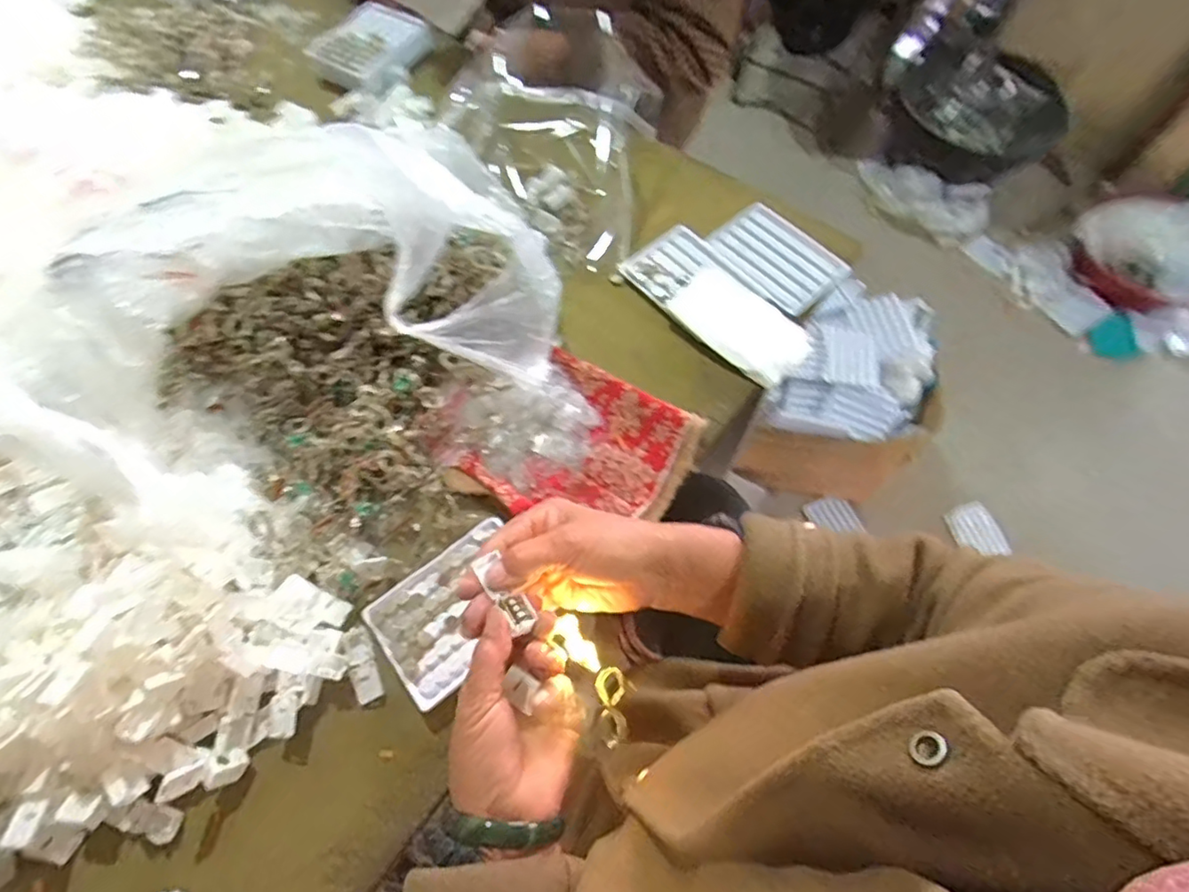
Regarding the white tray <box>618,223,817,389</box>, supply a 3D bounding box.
[{"bbox_3d":[0.123,-0.147,0.599,0.091,0.016,0.204,-34,70,-15],"label":"white tray"}]

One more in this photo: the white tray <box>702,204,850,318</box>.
[{"bbox_3d":[0.192,-0.202,0.630,0.094,0.012,0.131,-37,71,-16],"label":"white tray"}]

